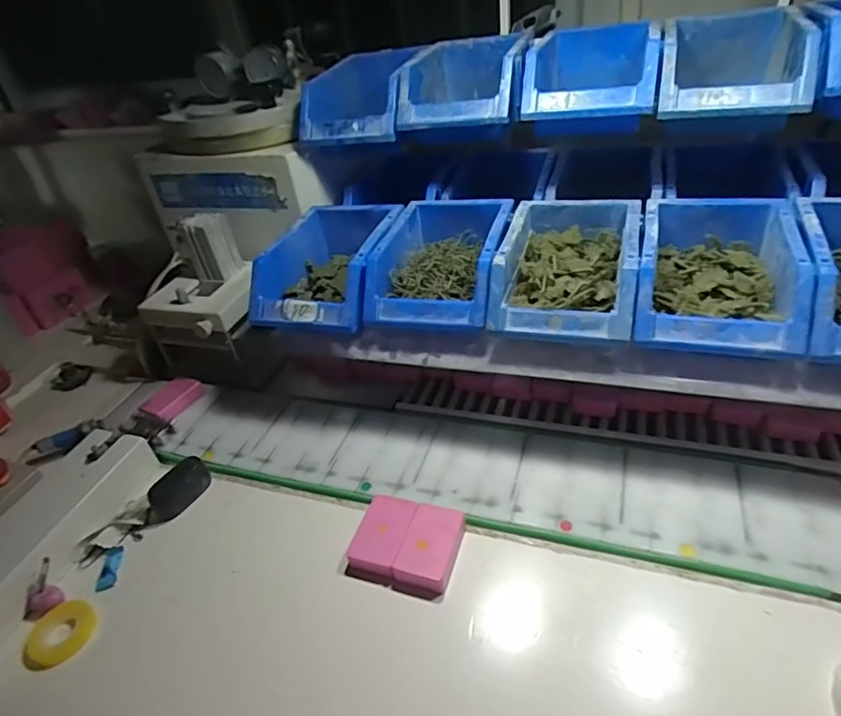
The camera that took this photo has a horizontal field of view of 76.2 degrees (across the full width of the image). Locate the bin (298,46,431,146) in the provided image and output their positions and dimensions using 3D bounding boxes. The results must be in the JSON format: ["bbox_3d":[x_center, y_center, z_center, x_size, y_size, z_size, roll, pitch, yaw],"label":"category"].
[{"bbox_3d":[-0.057,-0.326,0.663,0.124,0.068,0.201,6,39,20],"label":"bin"}]

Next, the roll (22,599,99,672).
[{"bbox_3d":[-0.307,0.235,0.456,0.047,0.011,0.056,18,42,32],"label":"roll"}]

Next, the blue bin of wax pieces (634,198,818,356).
[{"bbox_3d":[0.261,-0.082,0.477,0.121,0.057,0.178,6,39,20],"label":"blue bin of wax pieces"}]

